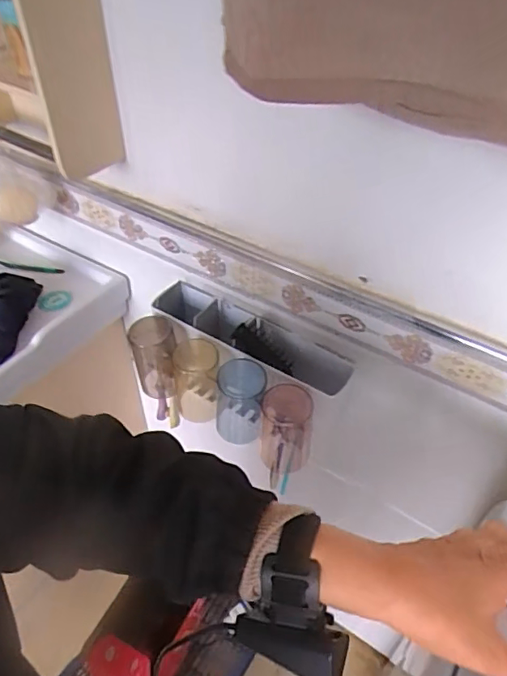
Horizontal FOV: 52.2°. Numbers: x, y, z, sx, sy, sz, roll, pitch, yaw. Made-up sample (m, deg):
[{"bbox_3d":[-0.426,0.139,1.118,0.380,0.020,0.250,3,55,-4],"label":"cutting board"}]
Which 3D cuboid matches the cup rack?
[{"bbox_3d":[-0.012,0.000,0.725,0.300,0.053,0.077,24,49,22],"label":"cup rack"}]

